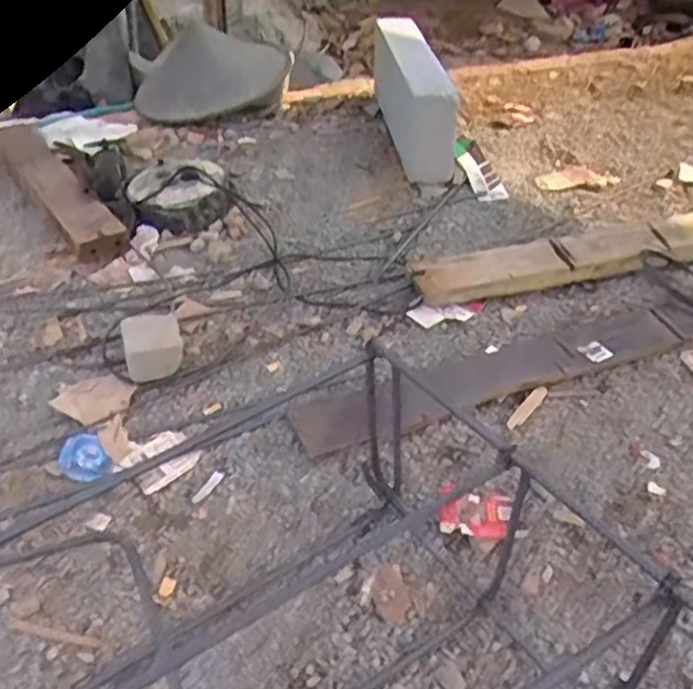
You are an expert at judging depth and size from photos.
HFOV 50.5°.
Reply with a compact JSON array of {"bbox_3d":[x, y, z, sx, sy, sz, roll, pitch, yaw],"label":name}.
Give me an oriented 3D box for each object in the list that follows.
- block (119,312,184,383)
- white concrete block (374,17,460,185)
[{"bbox_3d":[-0.300,0.010,1.152,0.089,0.073,0.101,-12,42,-12],"label":"block"},{"bbox_3d":[0.142,-0.550,1.621,0.071,0.221,0.444,-8,41,-8],"label":"white concrete block"}]

